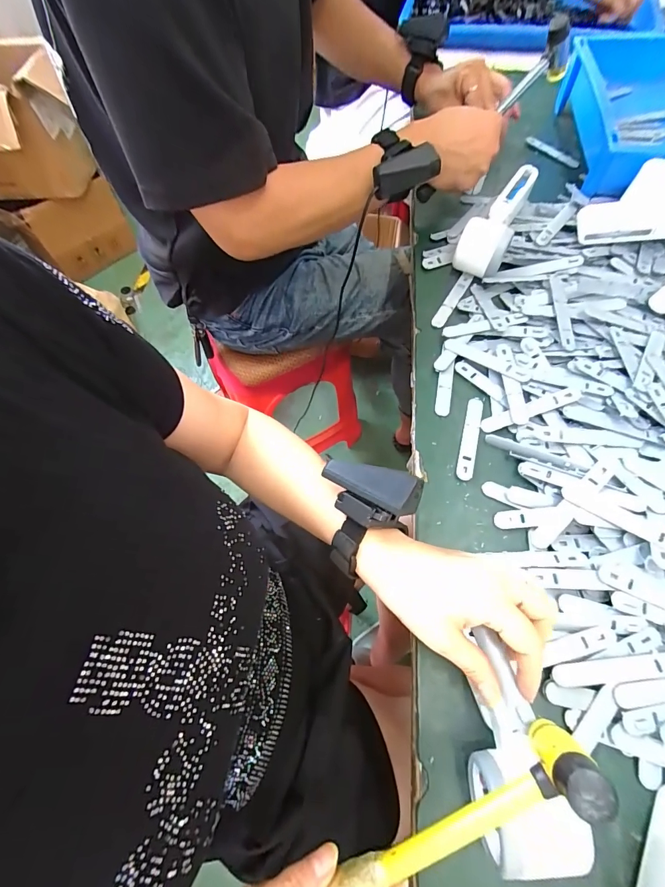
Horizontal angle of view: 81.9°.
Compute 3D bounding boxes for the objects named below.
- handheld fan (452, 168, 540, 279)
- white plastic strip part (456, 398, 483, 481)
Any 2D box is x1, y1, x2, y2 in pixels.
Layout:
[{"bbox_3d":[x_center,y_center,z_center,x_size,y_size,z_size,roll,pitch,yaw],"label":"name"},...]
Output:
[{"bbox_3d":[0.203,-0.275,0.479,0.054,0.046,0.165,25,68,12],"label":"handheld fan"},{"bbox_3d":[0.138,-0.007,0.383,0.016,0.006,0.093,15,66,8],"label":"white plastic strip part"}]

